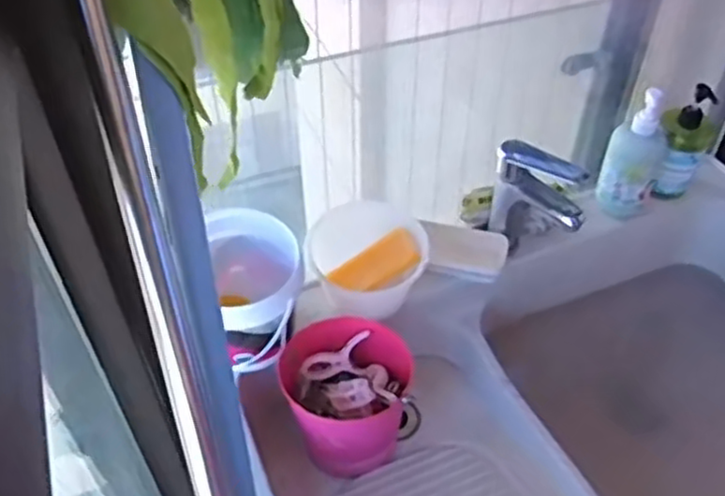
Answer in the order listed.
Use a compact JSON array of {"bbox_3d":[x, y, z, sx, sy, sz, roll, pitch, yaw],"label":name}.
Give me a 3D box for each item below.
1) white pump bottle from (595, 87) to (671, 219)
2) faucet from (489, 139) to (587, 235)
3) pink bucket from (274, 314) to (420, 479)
[{"bbox_3d":[0.376,-0.133,0.962,0.072,0.187,0.057,21,49,19],"label":"white pump bottle"},{"bbox_3d":[0.220,-0.056,0.887,0.125,0.133,0.039,35,55,30],"label":"faucet"},{"bbox_3d":[-0.022,0.179,0.861,0.146,0.123,0.143,10,46,10],"label":"pink bucket"}]

